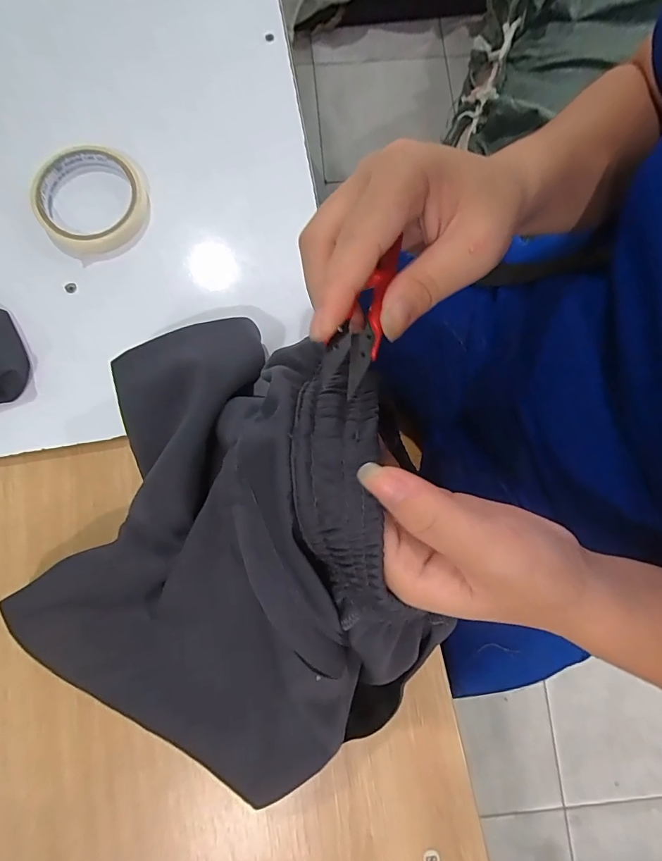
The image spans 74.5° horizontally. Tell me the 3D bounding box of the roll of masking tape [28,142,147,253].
[{"bbox_3d":[-0.201,-0.193,0.364,0.087,0.017,0.095,0,81,-2],"label":"roll of masking tape"}]

